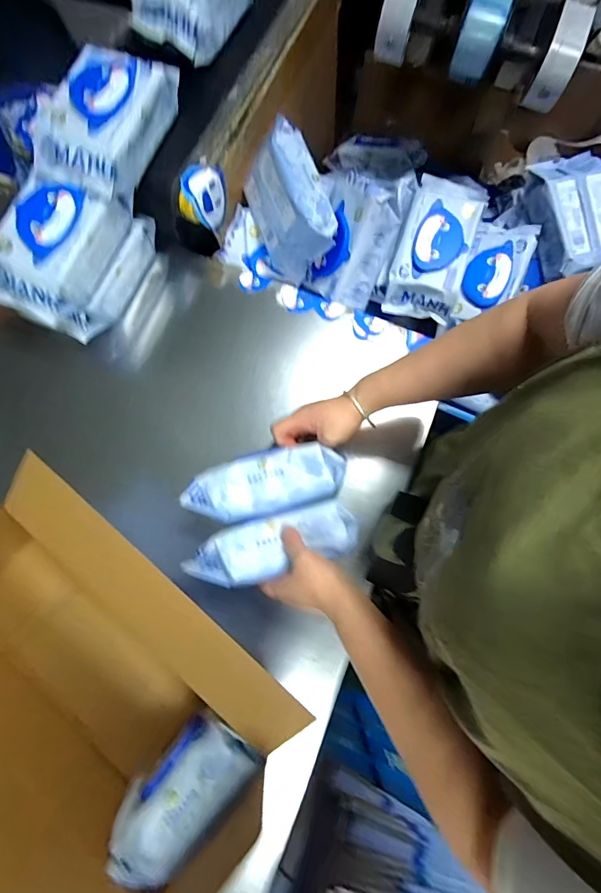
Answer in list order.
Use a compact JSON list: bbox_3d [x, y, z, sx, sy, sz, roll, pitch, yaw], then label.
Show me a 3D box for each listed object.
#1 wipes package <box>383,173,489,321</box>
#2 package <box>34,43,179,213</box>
[{"bbox_3d":[0.210,-0.317,0.620,0.106,0.067,0.219,18,80,3],"label":"wipes package"},{"bbox_3d":[-0.264,-0.441,0.540,0.114,0.075,0.214,16,79,2],"label":"package"}]

